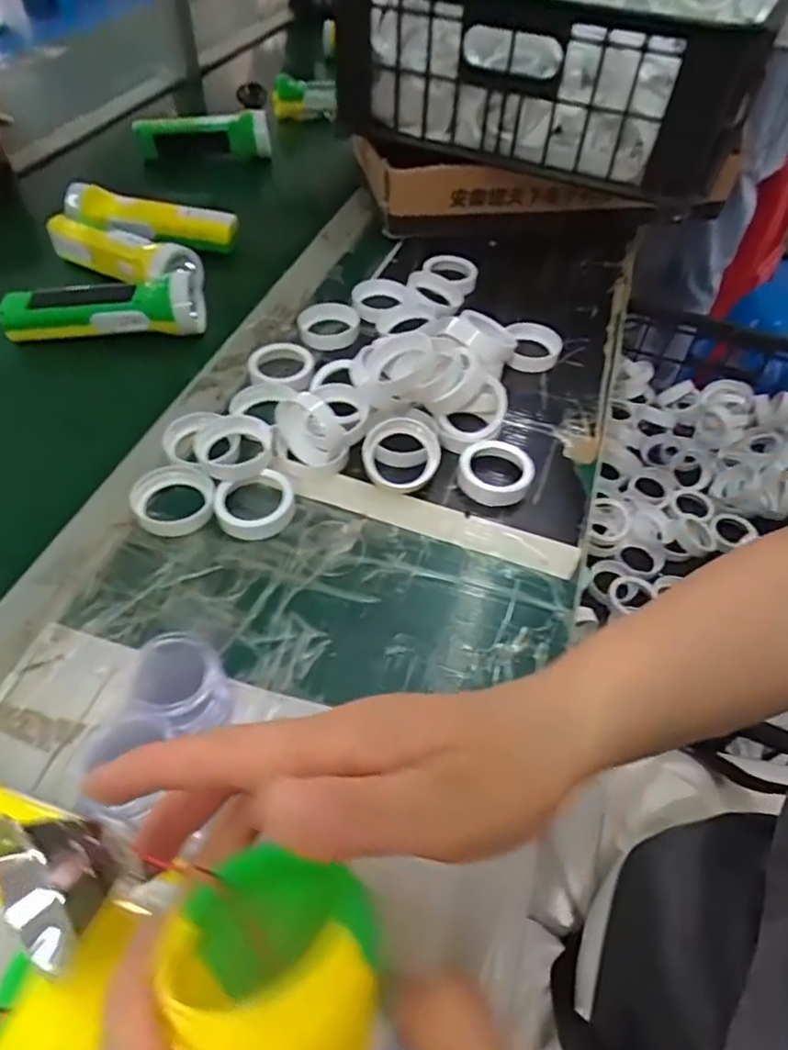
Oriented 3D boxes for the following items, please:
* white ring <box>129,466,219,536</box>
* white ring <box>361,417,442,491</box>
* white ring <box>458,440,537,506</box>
[{"bbox_3d":[-0.153,-0.018,0.434,0.056,0.016,0.053,2,50,-2],"label":"white ring"},{"bbox_3d":[0.005,-0.052,0.458,0.056,0.015,0.053,9,82,7],"label":"white ring"},{"bbox_3d":[0.076,-0.040,0.461,0.054,0.018,0.050,2,50,-2],"label":"white ring"}]

